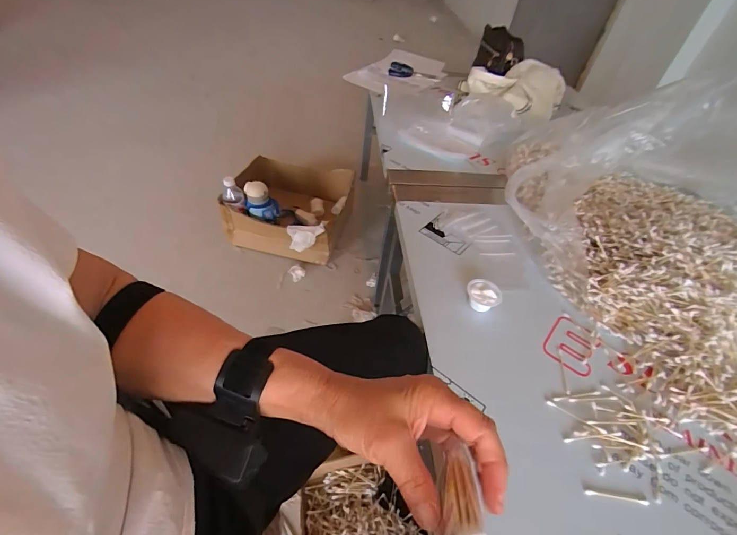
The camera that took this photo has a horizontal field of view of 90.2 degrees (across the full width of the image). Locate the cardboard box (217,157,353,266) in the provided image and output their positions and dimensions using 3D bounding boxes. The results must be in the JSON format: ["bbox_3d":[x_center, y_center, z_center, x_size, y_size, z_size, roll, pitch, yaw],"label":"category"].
[{"bbox_3d":[-0.298,-0.218,1.345,0.452,0.181,0.365,17,46,8],"label":"cardboard box"}]

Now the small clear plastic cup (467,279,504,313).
[{"bbox_3d":[0.182,0.048,0.589,0.053,0.034,0.049,4,46,-4],"label":"small clear plastic cup"}]

